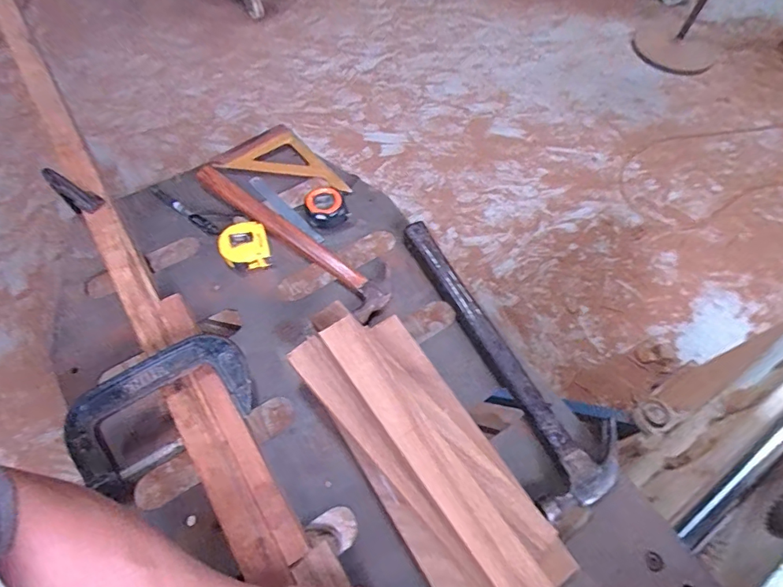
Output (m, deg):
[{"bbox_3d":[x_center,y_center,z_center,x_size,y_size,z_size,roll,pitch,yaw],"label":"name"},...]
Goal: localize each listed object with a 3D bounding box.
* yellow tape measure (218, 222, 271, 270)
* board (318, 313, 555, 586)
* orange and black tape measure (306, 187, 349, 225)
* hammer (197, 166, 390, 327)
[{"bbox_3d":[-0.215,-0.070,0.648,0.070,0.041,0.070,-10,61,-7],"label":"yellow tape measure"},{"bbox_3d":[0.036,0.157,0.432,0.042,0.019,0.332,-31,65,-18],"label":"board"},{"bbox_3d":[-0.100,-0.131,0.681,0.054,0.038,0.056,0,62,0],"label":"orange and black tape measure"},{"bbox_3d":[-0.151,-0.094,0.669,0.375,0.024,0.081,39,66,19],"label":"hammer"}]

